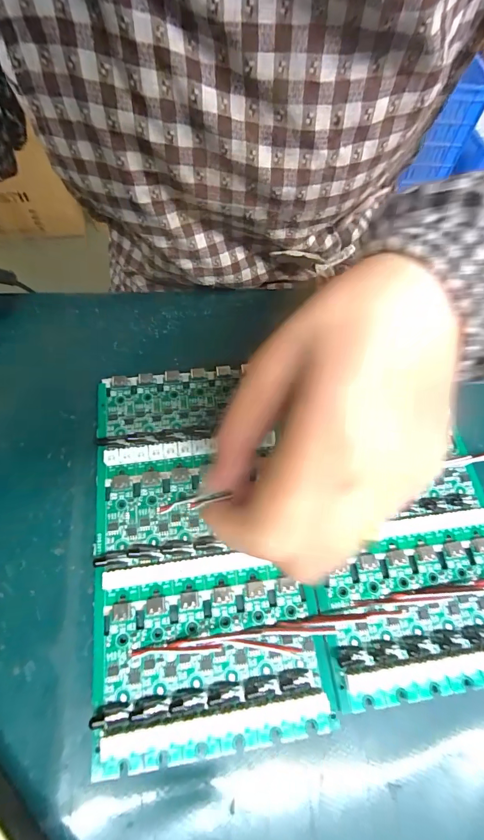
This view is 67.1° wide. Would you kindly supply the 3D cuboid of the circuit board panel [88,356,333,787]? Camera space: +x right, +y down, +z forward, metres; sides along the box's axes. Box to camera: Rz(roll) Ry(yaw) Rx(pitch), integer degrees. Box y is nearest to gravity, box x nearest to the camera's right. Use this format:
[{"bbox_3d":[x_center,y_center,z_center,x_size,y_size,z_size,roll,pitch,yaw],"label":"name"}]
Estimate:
[{"bbox_3d":[-0.023,0.055,0.192,0.103,0.008,0.188,-7,65,-5],"label":"circuit board panel"}]

